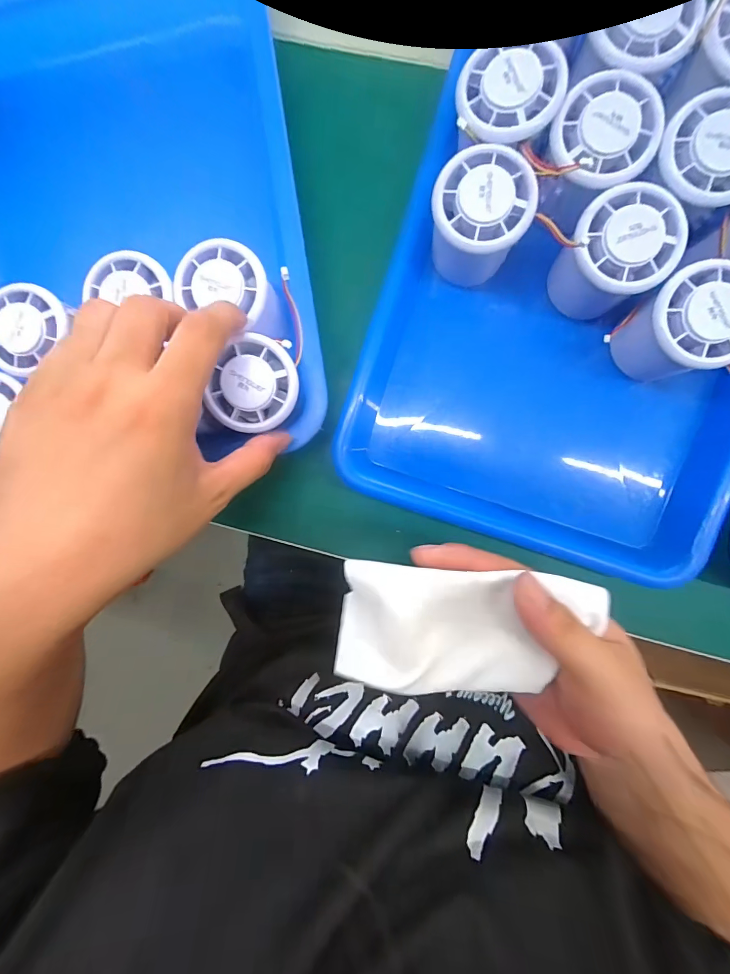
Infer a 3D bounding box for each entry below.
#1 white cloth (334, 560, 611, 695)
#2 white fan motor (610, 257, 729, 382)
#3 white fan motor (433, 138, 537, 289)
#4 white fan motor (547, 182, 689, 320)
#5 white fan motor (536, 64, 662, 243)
[{"bbox_3d":[0.054,0.076,0.207,0.133,0.026,0.066,6,93,3],"label":"white cloth"},{"bbox_3d":[0.188,-0.095,0.233,0.051,0.053,0.053,0,93,4],"label":"white fan motor"},{"bbox_3d":[0.067,-0.160,0.240,0.054,0.052,0.052,0,93,4],"label":"white fan motor"},{"bbox_3d":[0.145,-0.135,0.237,0.056,0.056,0.055,29,94,2],"label":"white fan motor"},{"bbox_3d":[0.130,-0.190,0.228,0.053,0.049,0.052,0,93,4],"label":"white fan motor"}]

